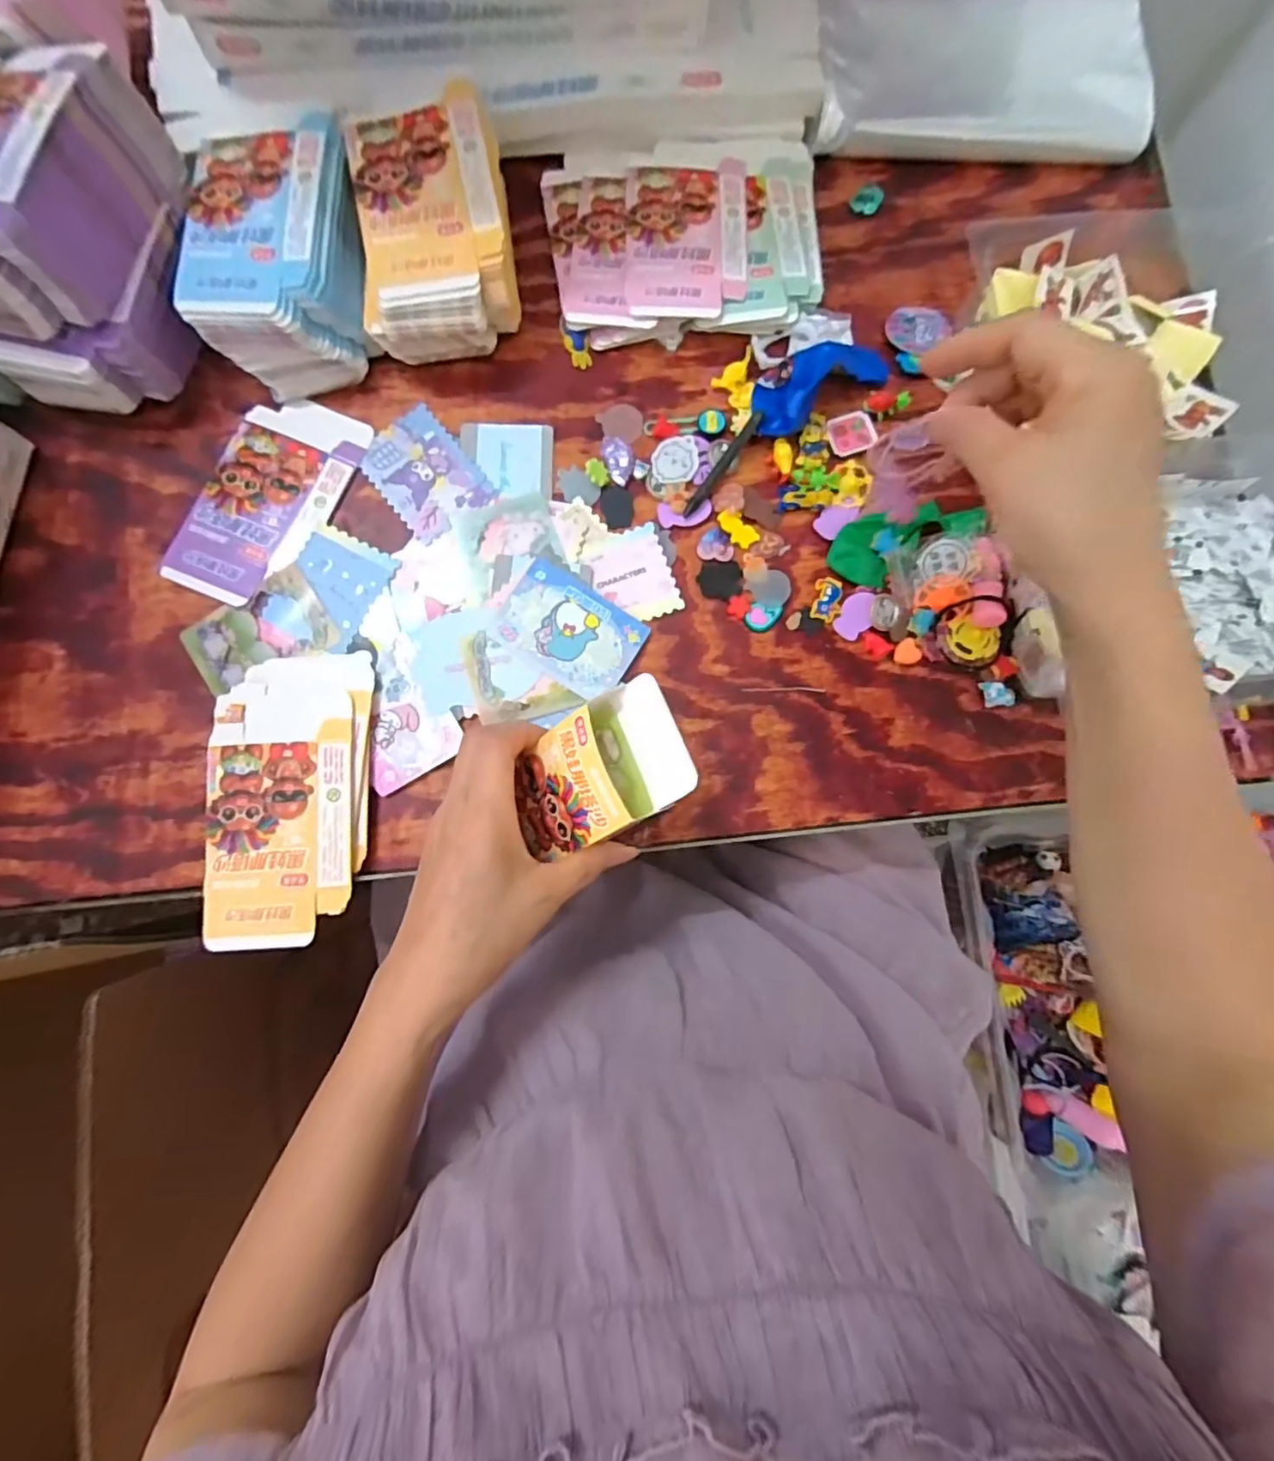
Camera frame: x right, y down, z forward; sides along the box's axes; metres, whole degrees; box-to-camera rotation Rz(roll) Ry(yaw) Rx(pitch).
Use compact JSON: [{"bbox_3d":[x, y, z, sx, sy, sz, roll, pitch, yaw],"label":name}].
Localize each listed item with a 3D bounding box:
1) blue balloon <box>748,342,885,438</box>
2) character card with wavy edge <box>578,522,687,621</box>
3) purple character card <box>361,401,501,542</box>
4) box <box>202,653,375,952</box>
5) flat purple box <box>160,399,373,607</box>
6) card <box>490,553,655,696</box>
[{"bbox_3d":[0.122,-0.239,0.419,0.097,0.022,0.043,-32,84,-6],"label":"blue balloon"},{"bbox_3d":[-0.004,-0.104,0.410,0.053,0.004,0.066,-20,83,-5],"label":"character card with wavy edge"},{"bbox_3d":[-0.143,-0.173,0.414,0.061,0.004,0.084,-40,85,-7],"label":"purple character card"},{"bbox_3d":[-0.211,0.040,0.375,0.090,0.016,0.173,0,82,-2],"label":"box"},{"bbox_3d":[-0.245,-0.154,0.407,0.082,0.004,0.146,23,82,2],"label":"flat purple box"},{"bbox_3d":[-0.043,-0.065,0.399,0.086,0.007,0.063,31,82,3],"label":"card"}]

